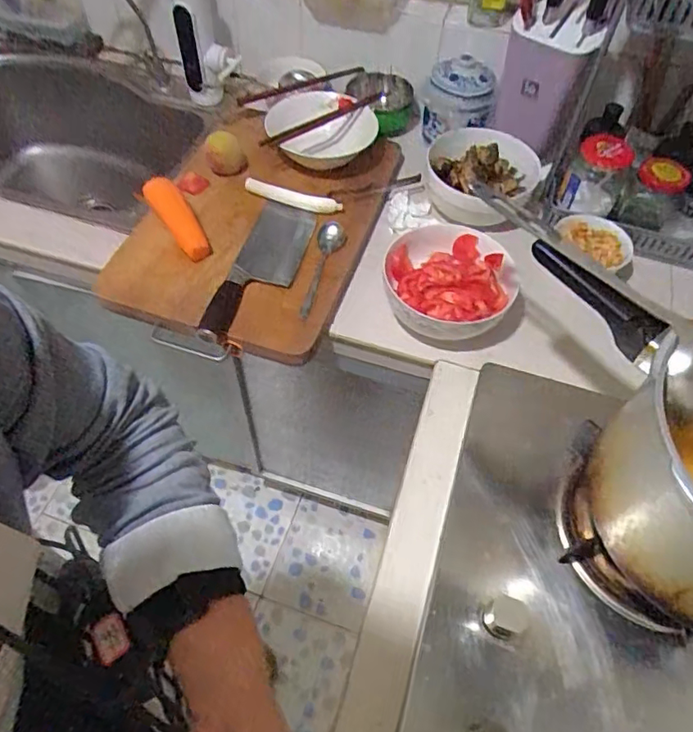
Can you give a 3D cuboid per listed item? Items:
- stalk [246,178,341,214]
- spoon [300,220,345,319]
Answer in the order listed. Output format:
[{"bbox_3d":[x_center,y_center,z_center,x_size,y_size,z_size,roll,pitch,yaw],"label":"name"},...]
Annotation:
[{"bbox_3d":[-0.085,-0.263,0.856,0.154,0.024,0.018,16,56,8],"label":"stalk"},{"bbox_3d":[-0.037,-0.136,0.781,0.038,0.029,0.157,13,69,7],"label":"spoon"}]

